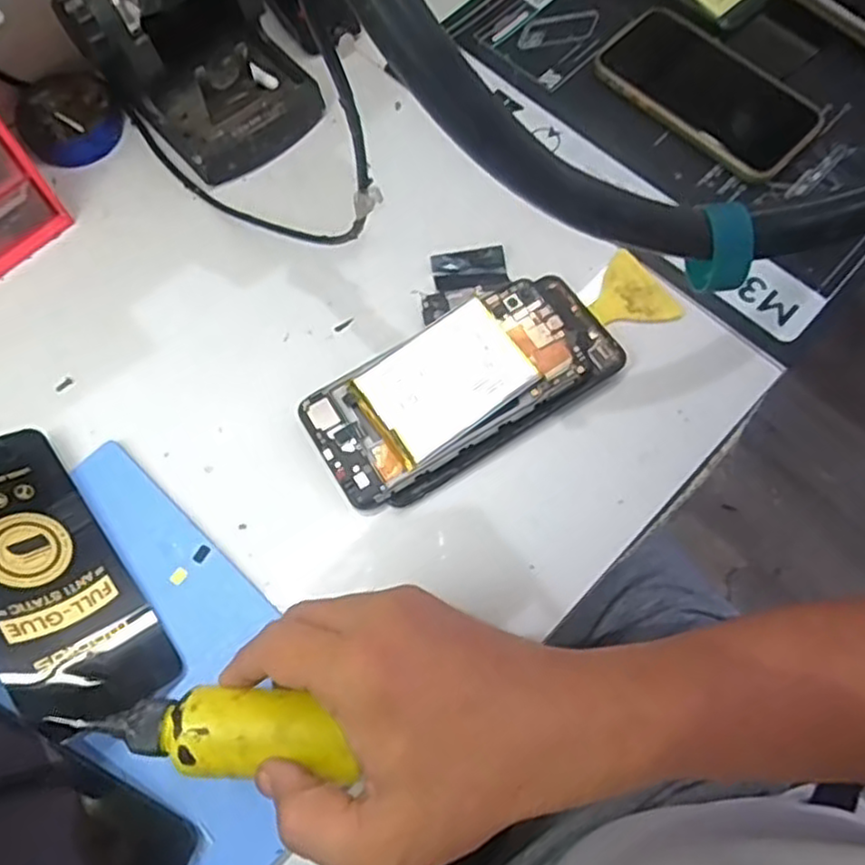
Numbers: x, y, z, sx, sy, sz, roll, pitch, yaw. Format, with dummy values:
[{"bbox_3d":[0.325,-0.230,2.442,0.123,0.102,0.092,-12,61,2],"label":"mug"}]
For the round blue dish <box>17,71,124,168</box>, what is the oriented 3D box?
[{"bbox_3d":[-0.241,-0.213,0.483,0.059,0.026,0.062,0,69,0],"label":"round blue dish"}]

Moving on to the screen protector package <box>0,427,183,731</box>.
[{"bbox_3d":[-0.191,0.067,0.353,0.071,0.004,0.155,-23,71,-46],"label":"screen protector package"}]

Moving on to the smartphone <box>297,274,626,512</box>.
[{"bbox_3d":[0.020,-0.027,0.411,0.176,0.020,0.079,-33,72,-11],"label":"smartphone"}]

